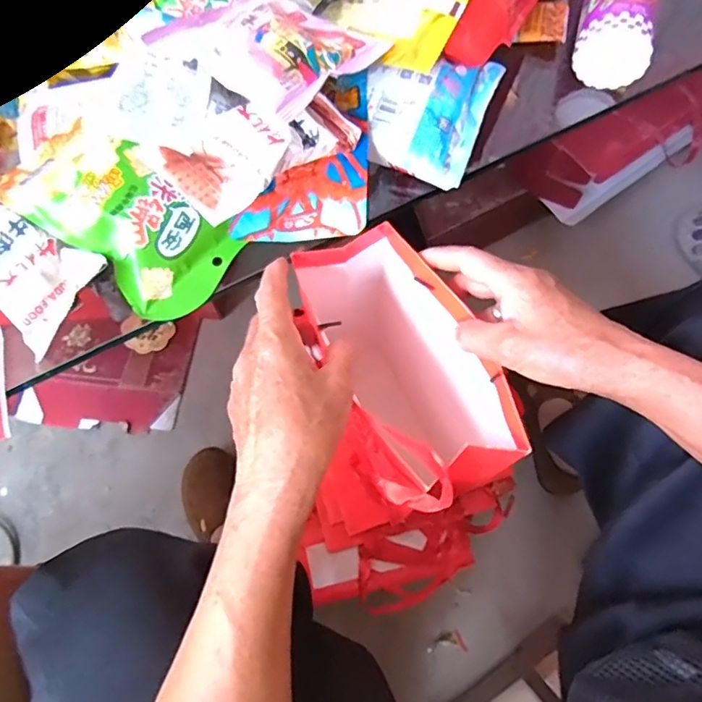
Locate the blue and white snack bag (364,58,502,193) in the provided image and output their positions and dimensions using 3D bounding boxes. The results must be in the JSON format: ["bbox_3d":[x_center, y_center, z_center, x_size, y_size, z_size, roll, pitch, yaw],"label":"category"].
[{"bbox_3d":[0.058,-0.190,0.403,0.087,0.033,0.110,19,69,10],"label":"blue and white snack bag"}]

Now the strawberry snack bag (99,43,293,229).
[{"bbox_3d":[-0.101,-0.149,0.356,0.080,0.044,0.128,-42,71,-14],"label":"strawberry snack bag"}]

